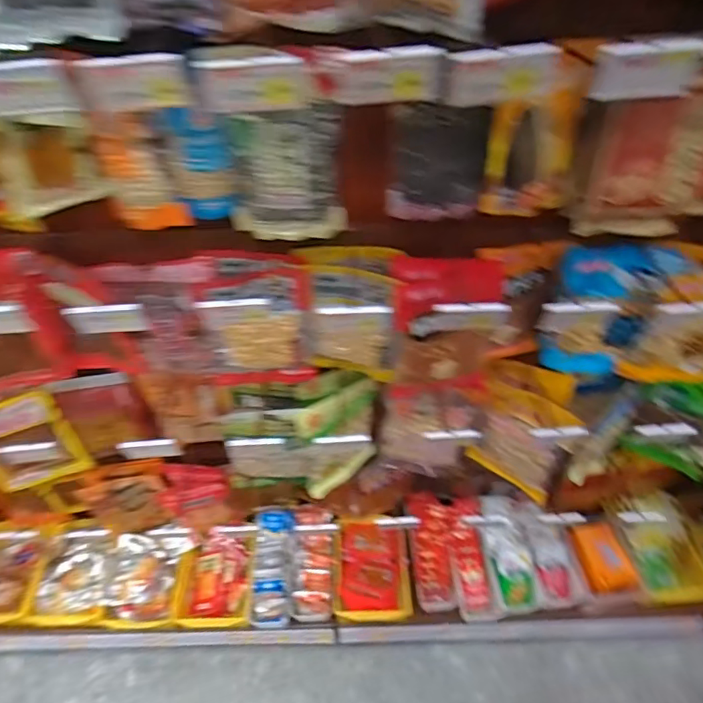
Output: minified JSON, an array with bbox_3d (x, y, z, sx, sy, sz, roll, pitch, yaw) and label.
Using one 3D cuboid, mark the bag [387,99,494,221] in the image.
[{"bbox_3d":[0.113,-0.247,0.694,0.123,0.151,0.017,4,47,6],"label":"bag"}]

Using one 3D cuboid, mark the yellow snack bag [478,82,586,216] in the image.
[{"bbox_3d":[0.233,-0.253,0.681,0.112,0.157,0.017,1,46,4],"label":"yellow snack bag"}]

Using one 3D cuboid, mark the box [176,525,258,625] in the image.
[{"bbox_3d":[-0.338,0.567,1.314,0.189,0.081,0.234,-2,46,1],"label":"box"}]

